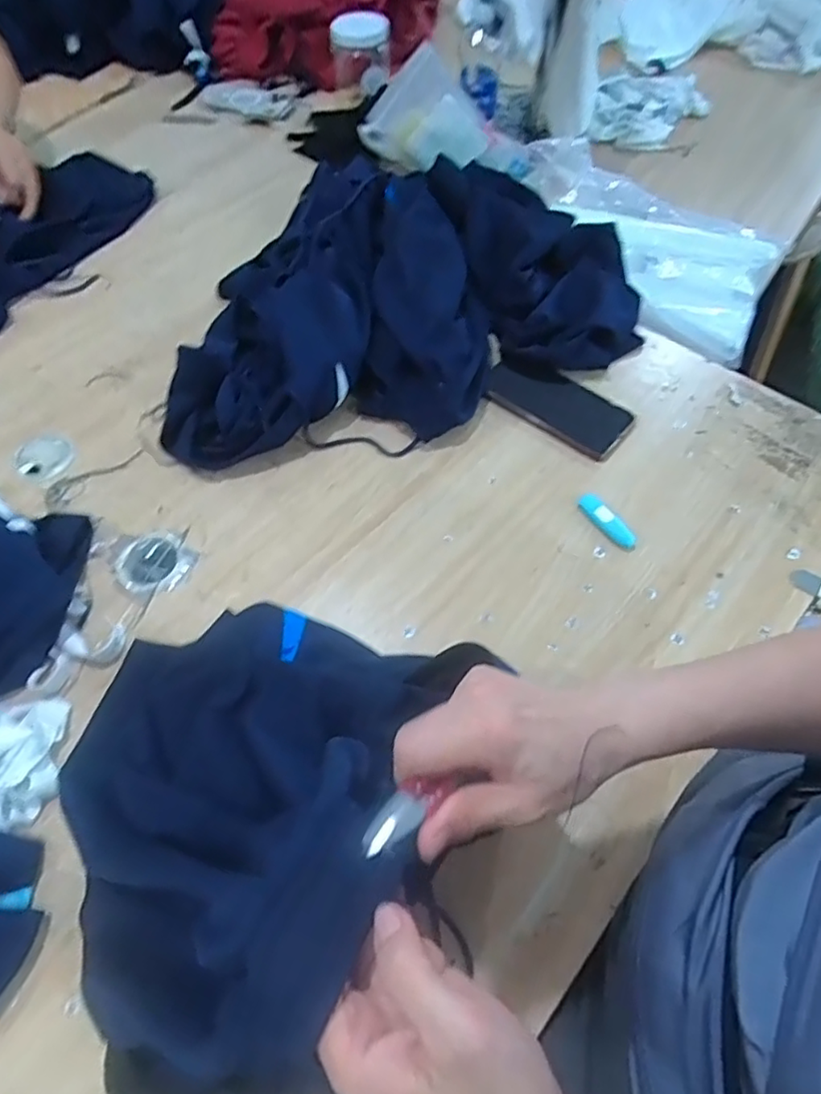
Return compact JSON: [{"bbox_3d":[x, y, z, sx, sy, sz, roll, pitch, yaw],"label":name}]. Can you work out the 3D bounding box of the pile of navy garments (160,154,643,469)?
[{"bbox_3d":[-0.032,-0.293,0.725,0.570,0.106,0.369,-25,63,-13],"label":"pile of navy garments"}]

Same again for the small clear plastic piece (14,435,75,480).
[{"bbox_3d":[-0.394,-0.098,0.669,0.057,0.016,0.049,-38,66,-19],"label":"small clear plastic piece"}]

